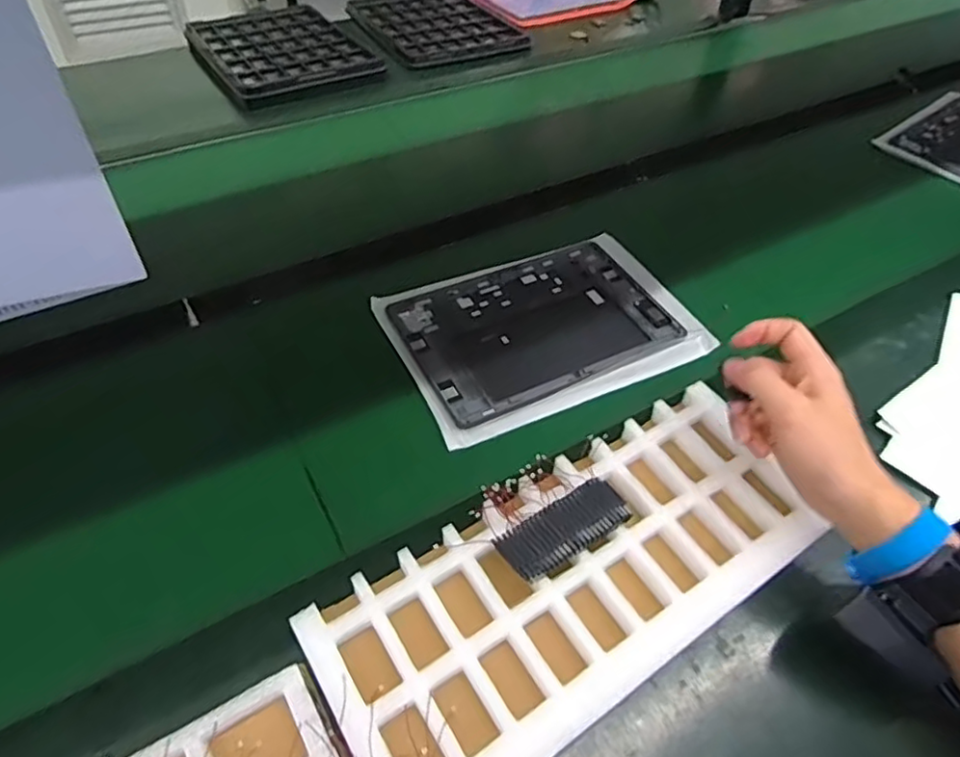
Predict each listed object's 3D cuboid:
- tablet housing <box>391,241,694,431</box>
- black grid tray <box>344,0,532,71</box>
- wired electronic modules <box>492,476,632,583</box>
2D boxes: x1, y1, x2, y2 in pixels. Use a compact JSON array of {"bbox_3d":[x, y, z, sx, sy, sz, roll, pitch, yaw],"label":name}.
[{"bbox_3d":[0.054,-0.058,0.636,0.253,0.013,0.173,-20,52,-19],"label":"tablet housing"},{"bbox_3d":[-0.093,-0.653,1.163,0.247,0.029,0.351,-19,52,-18],"label":"black grid tray"},{"bbox_3d":[0.059,0.107,0.441,0.095,0.028,0.035,-25,55,-23],"label":"wired electronic modules"}]

